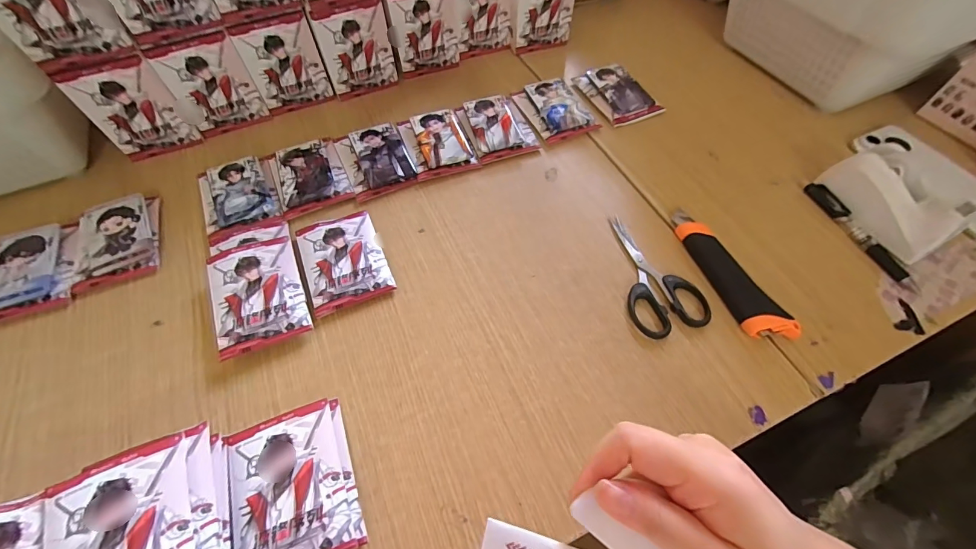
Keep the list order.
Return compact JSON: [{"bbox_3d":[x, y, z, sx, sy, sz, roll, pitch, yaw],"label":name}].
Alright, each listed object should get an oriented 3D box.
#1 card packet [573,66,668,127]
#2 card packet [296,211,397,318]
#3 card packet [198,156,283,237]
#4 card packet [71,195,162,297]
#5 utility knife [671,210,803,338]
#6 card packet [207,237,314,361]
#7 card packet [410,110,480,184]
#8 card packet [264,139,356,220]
[{"bbox_3d":[0.158,-0.229,0.510,0.071,0.017,0.102,-19,60,-10],"label":"card packet"},{"bbox_3d":[-0.137,-0.015,0.390,0.071,0.011,0.101,-21,60,-11],"label":"card packet"},{"bbox_3d":[-0.257,-0.082,0.430,0.076,0.019,0.094,-22,60,-12],"label":"card packet"},{"bbox_3d":[-0.363,-0.032,0.399,0.076,0.020,0.096,-17,60,-9],"label":"card packet"},{"bbox_3d":[0.215,-0.006,0.372,0.033,0.017,0.146,-16,59,-8],"label":"utility knife"},{"bbox_3d":[-0.202,0.014,0.359,0.071,0.008,0.101,-19,66,-15],"label":"card packet"},{"bbox_3d":[-0.055,-0.149,0.467,0.067,0.019,0.089,-17,60,-9],"label":"card packet"},{"bbox_3d":[-0.192,-0.106,0.442,0.073,0.020,0.089,-21,60,-12],"label":"card packet"}]

